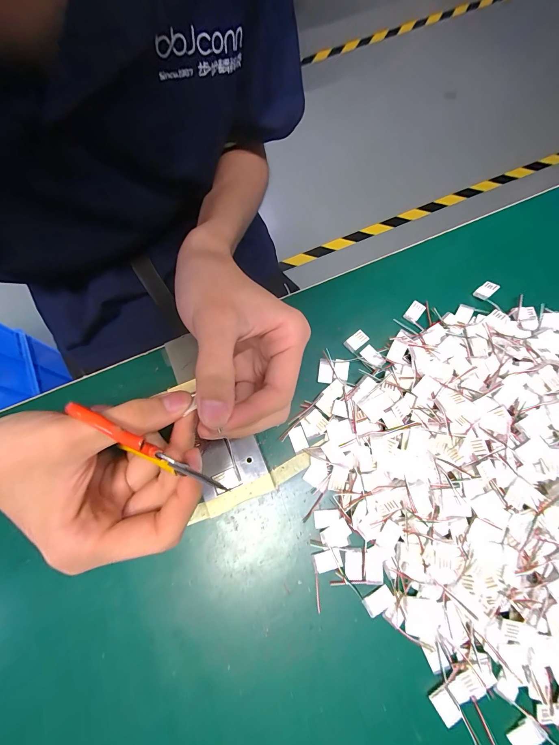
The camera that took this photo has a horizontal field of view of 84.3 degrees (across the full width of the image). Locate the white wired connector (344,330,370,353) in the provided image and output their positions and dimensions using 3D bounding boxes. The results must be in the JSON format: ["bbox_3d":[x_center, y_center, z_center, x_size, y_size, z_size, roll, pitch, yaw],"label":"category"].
[{"bbox_3d":[0.064,-0.027,0.257,0.020,0.004,0.012,-41,77,-9],"label":"white wired connector"}]

